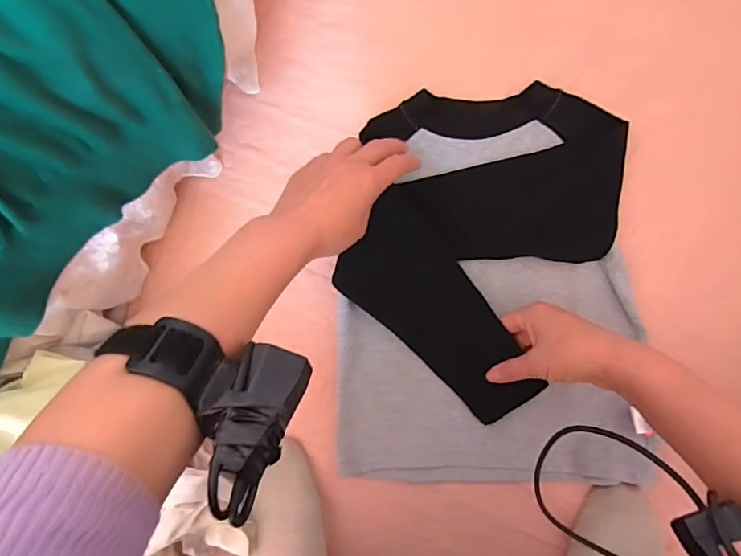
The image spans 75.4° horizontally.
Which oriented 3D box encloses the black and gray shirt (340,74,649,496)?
[{"bbox_3d":[0.109,0.008,0.467,0.278,0.028,0.373,-2,87,5],"label":"black and gray shirt"}]

